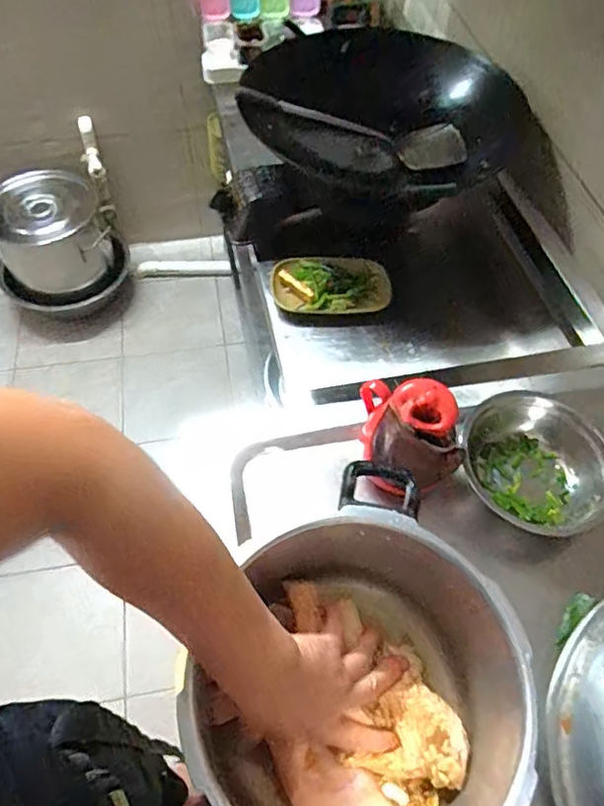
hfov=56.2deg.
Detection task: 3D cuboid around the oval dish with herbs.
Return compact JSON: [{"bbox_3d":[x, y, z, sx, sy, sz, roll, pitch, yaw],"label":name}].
[{"bbox_3d":[0.049,-0.203,0.955,0.197,0.036,0.125,0,57,-2],"label":"oval dish with herbs"}]

